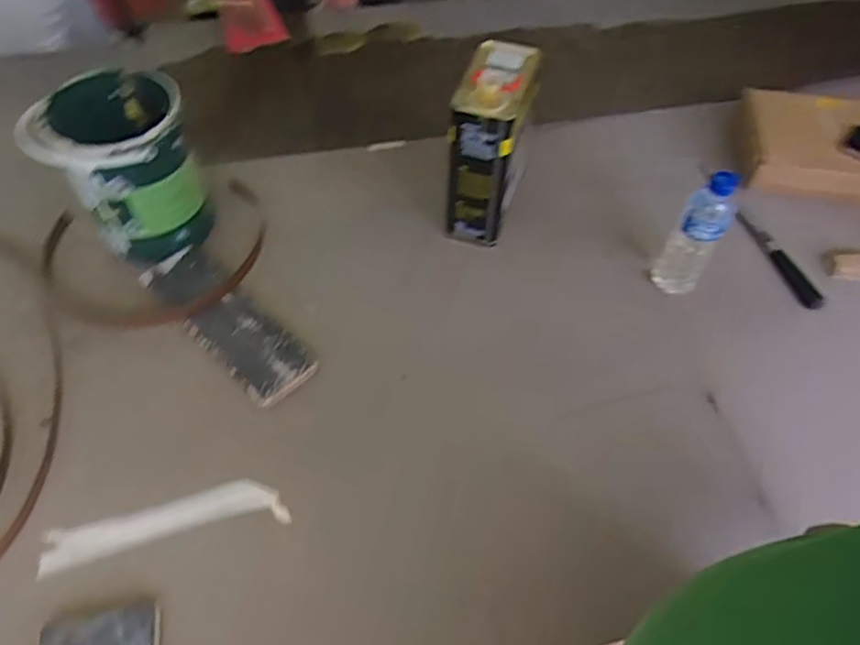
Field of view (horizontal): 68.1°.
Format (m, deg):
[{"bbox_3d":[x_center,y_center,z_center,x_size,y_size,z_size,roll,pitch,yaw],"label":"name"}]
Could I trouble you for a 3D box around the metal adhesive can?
[{"bbox_3d":[0.090,-0.264,0.946,0.098,0.242,0.163,13,54,6],"label":"metal adhesive can"}]

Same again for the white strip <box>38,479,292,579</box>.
[{"bbox_3d":[-0.305,0.233,0.737,0.270,0.015,0.058,-10,55,-11],"label":"white strip"}]

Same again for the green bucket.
[{"bbox_3d":[-0.431,-0.216,0.907,0.193,0.202,0.173,-25,59,-19],"label":"green bucket"}]

